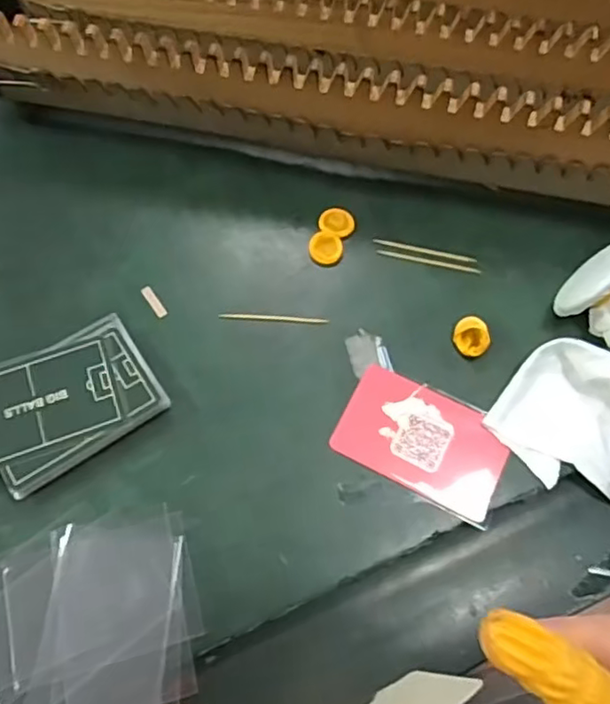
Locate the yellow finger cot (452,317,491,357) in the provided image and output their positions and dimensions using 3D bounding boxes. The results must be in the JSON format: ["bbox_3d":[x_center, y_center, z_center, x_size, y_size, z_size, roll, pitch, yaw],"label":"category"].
[{"bbox_3d":[0.092,-0.009,0.342,0.021,0.015,0.015,31,69,13],"label":"yellow finger cot"}]

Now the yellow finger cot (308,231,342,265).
[{"bbox_3d":[0.012,-0.062,0.368,0.019,0.004,0.020,0,81,1],"label":"yellow finger cot"}]

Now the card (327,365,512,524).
[{"bbox_3d":[0.063,0.045,0.325,0.086,0.004,0.054,26,68,11],"label":"card"}]

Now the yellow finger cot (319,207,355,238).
[{"bbox_3d":[0.020,-0.079,0.376,0.021,0.005,0.021,0,66,0],"label":"yellow finger cot"}]

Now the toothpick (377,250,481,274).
[{"bbox_3d":[0.074,-0.054,0.368,0.061,0.004,0.004,12,66,5],"label":"toothpick"}]

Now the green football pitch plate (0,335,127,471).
[{"bbox_3d":[-0.140,0.027,0.322,0.084,0.005,0.055,-19,72,-9],"label":"green football pitch plate"}]

